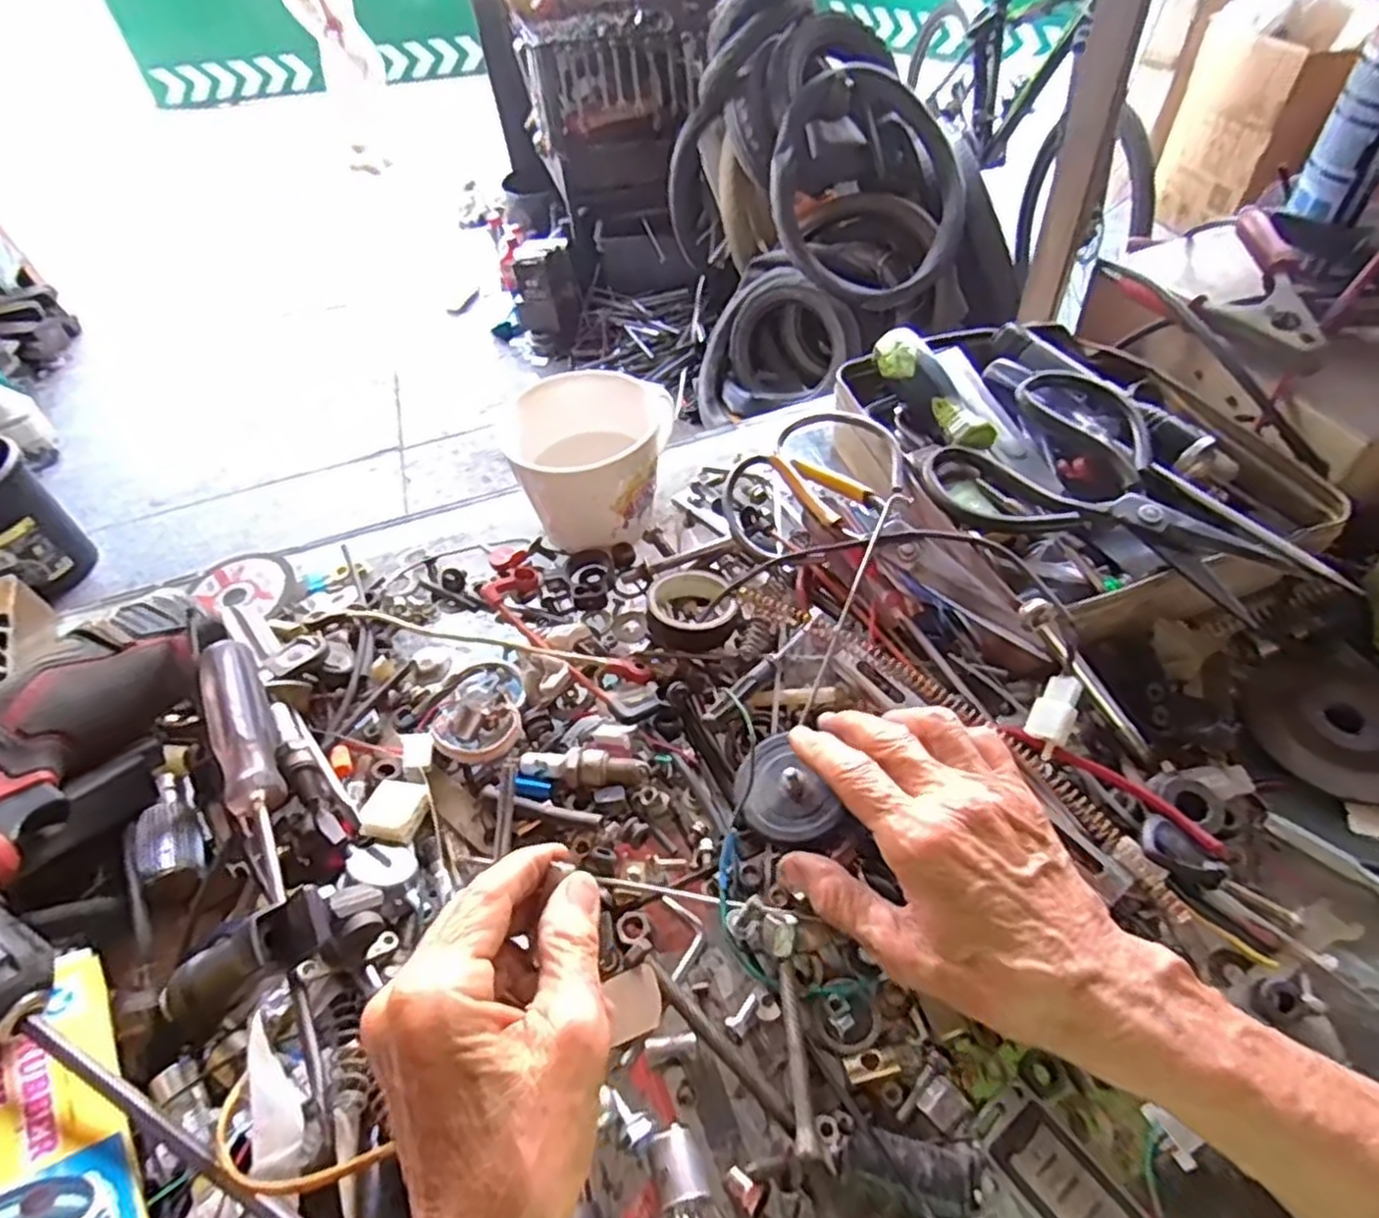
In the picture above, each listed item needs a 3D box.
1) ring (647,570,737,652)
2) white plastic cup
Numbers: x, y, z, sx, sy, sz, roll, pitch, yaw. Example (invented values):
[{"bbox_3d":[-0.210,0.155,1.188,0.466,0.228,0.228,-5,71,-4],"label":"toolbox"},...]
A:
[{"bbox_3d":[-0.001,0.002,0.435,0.052,0.027,0.045,3,47,-12],"label":"ring"},{"bbox_3d":[-0.060,-0.094,0.482,0.107,0.077,0.086,-12,51,-4],"label":"white plastic cup"}]

